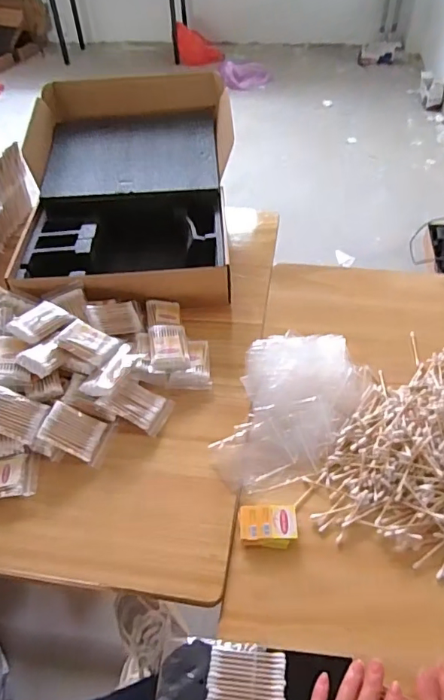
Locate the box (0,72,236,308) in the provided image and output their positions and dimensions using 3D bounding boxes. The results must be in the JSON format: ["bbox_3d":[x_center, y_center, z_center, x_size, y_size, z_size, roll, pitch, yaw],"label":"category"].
[{"bbox_3d":[-0.188,-0.354,0.969,0.367,0.117,0.661,-4,47,-1],"label":"box"}]

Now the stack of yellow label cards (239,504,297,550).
[{"bbox_3d":[0.053,0.199,0.539,0.064,0.009,0.047,-1,47,2],"label":"stack of yellow label cards"}]

